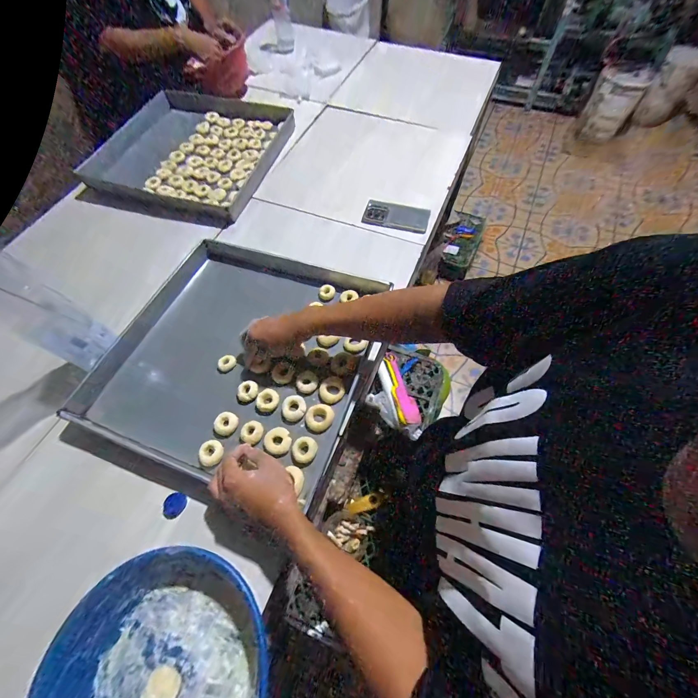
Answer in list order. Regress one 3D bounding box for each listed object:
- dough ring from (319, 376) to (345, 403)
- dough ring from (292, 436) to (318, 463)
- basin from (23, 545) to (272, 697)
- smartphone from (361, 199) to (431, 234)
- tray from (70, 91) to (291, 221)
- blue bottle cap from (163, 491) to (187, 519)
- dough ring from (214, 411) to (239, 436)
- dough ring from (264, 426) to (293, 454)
[{"bbox_3d":[-0.031,0.075,0.570,0.048,0.013,0.042,-36,67,-14],"label":"dough ring"},{"bbox_3d":[-0.074,0.169,0.522,0.040,0.016,0.042,-1,63,2],"label":"dough ring"},{"bbox_3d":[-0.227,0.403,0.375,0.234,0.081,0.266,-42,69,-16],"label":"basin"},{"bbox_3d":[0.122,-0.342,0.793,0.160,0.014,0.085,16,71,5],"label":"smartphone"},{"bbox_3d":[-0.451,-0.583,0.894,0.476,0.061,0.470,15,65,10],"label":"tray"},{"bbox_3d":[-0.277,0.250,0.496,0.030,0.023,0.038,6,64,6],"label":"blue bottle cap"},{"bbox_3d":[-0.215,0.129,0.542,0.038,0.015,0.038,-1,63,2],"label":"dough ring"},{"bbox_3d":[-0.121,0.155,0.528,0.043,0.013,0.049,-31,66,-12],"label":"dough ring"}]

